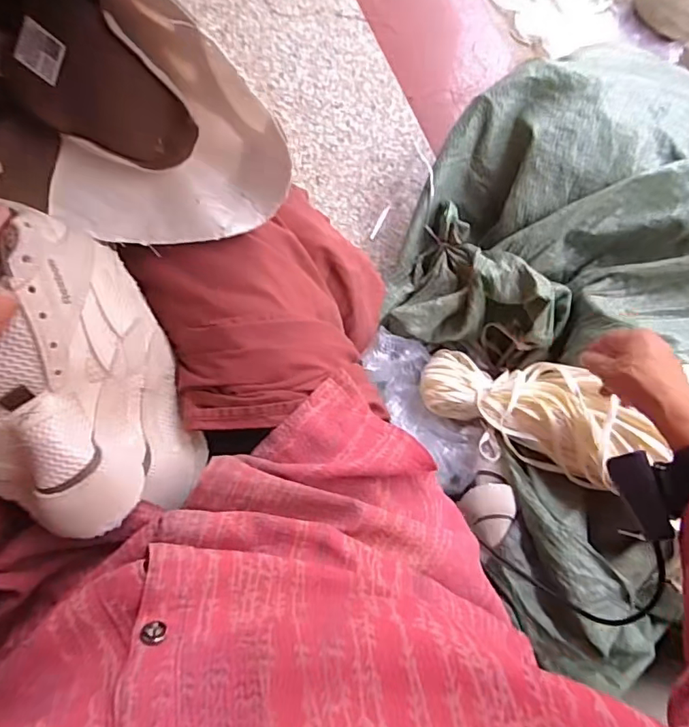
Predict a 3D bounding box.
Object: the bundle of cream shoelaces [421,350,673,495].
[{"bbox_3d":[0.235,0.055,0.634,0.287,0.068,0.124,21,78,38],"label":"bundle of cream shoelaces"}]

